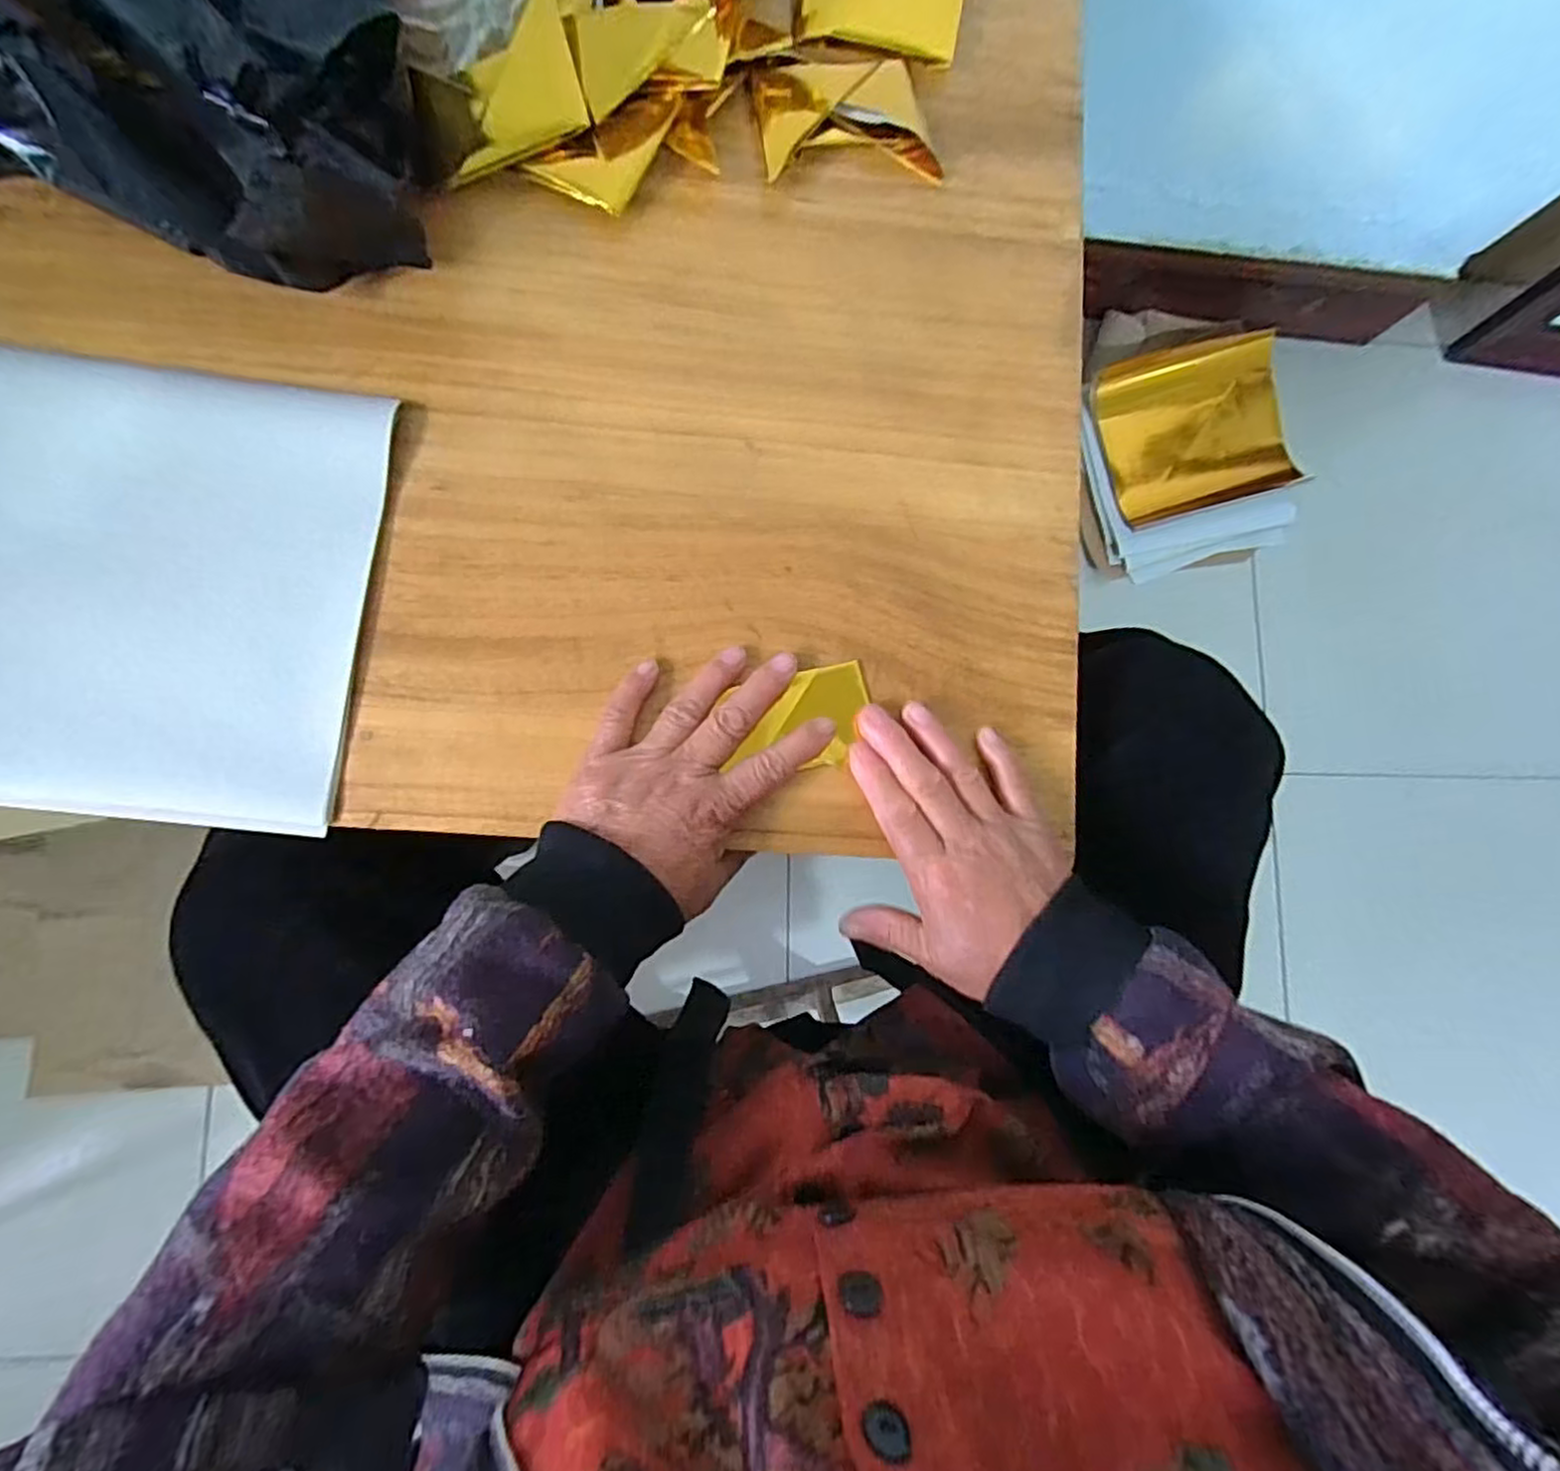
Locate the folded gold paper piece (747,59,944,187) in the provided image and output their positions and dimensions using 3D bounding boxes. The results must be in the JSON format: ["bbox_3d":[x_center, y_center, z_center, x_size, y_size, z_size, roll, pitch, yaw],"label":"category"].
[{"bbox_3d":[0.037,-0.356,0.412,0.099,0.016,0.080,-8,85,-6],"label":"folded gold paper piece"}]

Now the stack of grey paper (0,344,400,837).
[{"bbox_3d":[-0.330,-0.077,0.349,0.246,0.011,0.225,6,83,-5],"label":"stack of grey paper"}]

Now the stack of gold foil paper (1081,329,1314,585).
[{"bbox_3d":[0.518,-0.354,0.928,0.276,0.065,0.275,-12,85,-7],"label":"stack of gold foil paper"}]

